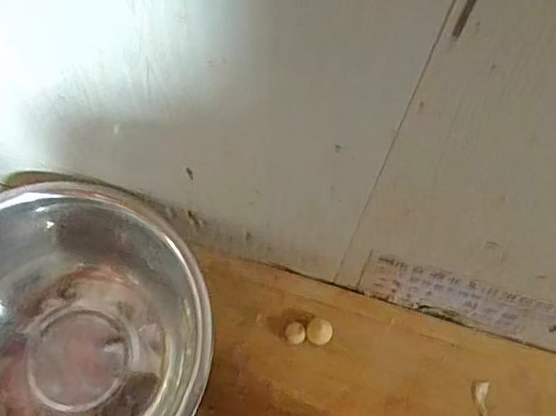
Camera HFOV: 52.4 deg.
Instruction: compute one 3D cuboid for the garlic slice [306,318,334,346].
[{"bbox_3d":[0.035,0.104,0.472,0.021,0.017,0.020,11,67,5],"label":"garlic slice"}]

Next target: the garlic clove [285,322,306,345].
[{"bbox_3d":[0.015,0.106,0.474,0.017,0.015,0.017,0,66,0],"label":"garlic clove"}]

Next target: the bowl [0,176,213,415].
[{"bbox_3d":[-0.165,0.104,0.421,0.214,0.088,0.230,0,66,0],"label":"bowl"}]

